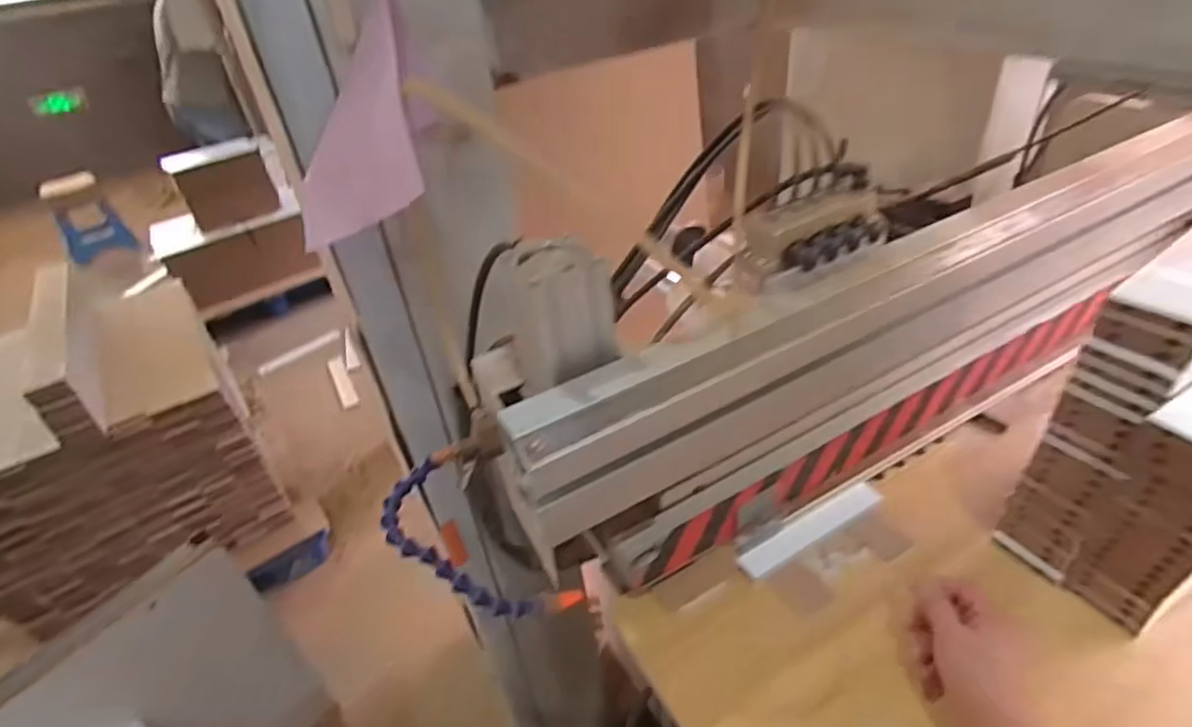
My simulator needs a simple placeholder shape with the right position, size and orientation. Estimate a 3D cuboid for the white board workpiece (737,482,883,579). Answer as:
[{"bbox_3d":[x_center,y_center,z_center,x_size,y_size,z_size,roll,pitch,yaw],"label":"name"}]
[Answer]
[{"bbox_3d":[0.211,0.162,0.622,0.172,0.010,0.027,-24,40,-21],"label":"white board workpiece"}]

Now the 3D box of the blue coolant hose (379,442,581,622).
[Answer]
[{"bbox_3d":[-0.097,0.150,0.511,0.176,0.030,0.083,40,52,12],"label":"blue coolant hose"}]

